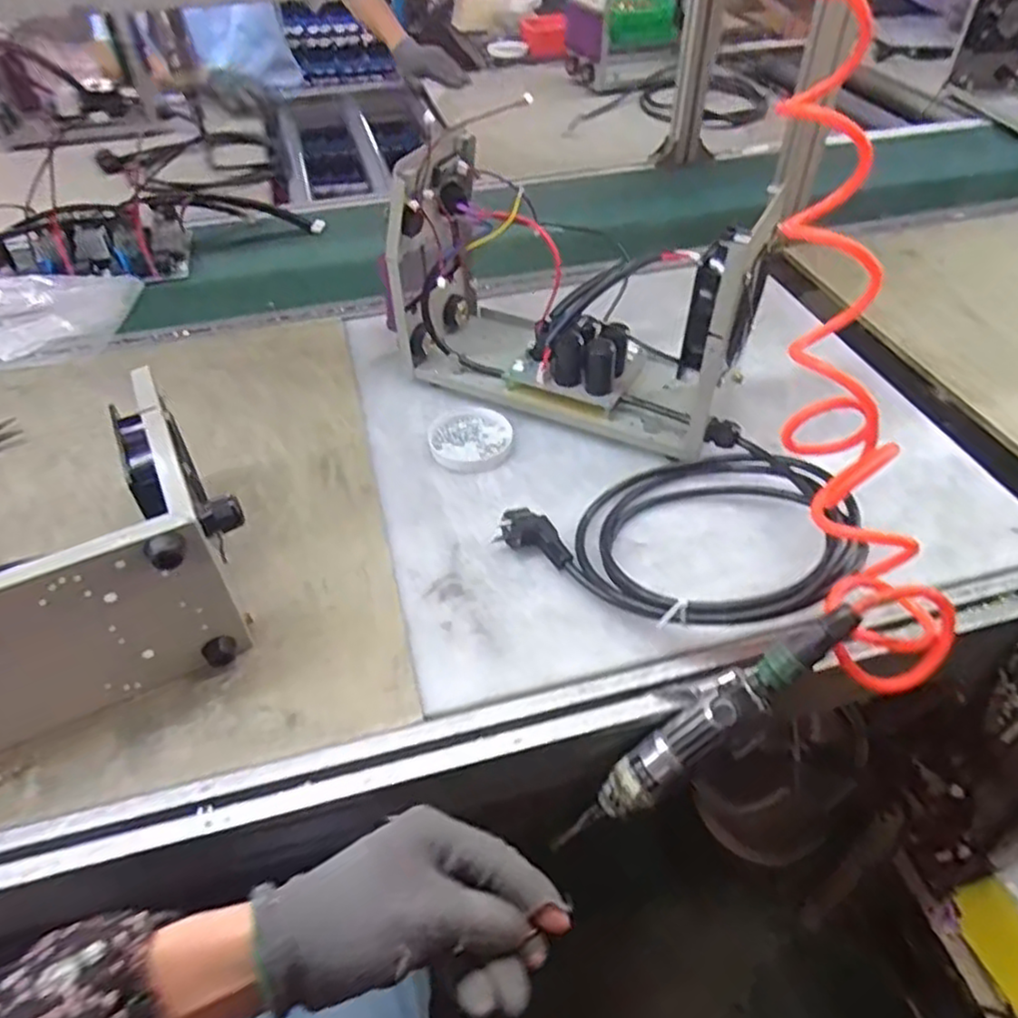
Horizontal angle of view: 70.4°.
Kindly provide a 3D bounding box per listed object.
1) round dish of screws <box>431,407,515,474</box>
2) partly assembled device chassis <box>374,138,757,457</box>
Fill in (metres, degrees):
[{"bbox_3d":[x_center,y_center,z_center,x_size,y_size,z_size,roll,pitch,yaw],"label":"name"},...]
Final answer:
[{"bbox_3d":[-0.040,-0.077,0.772,0.084,0.010,0.104,-2,46,-1],"label":"round dish of screws"},{"bbox_3d":[0.054,-0.231,0.764,0.392,0.226,0.181,18,49,18],"label":"partly assembled device chassis"}]

